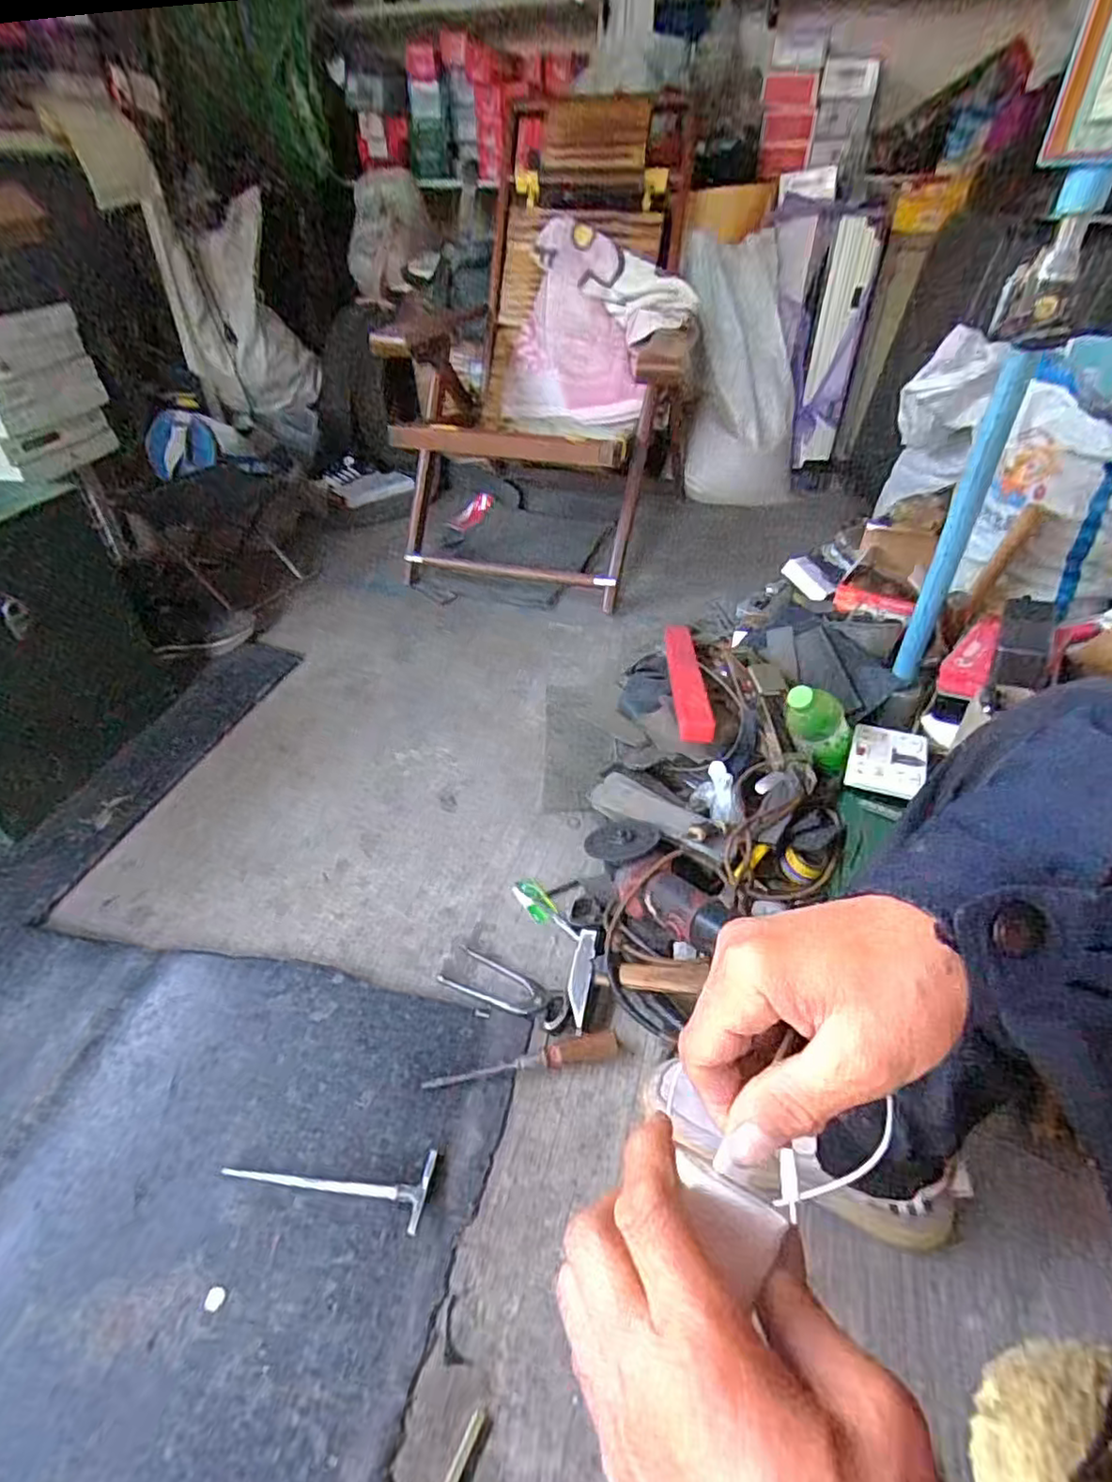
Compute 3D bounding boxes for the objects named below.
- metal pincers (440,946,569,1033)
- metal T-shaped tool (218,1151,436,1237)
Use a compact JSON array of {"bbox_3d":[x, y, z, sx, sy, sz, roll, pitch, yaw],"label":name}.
[{"bbox_3d":[-0.056,0.279,0.739,0.153,0.018,0.055,22,42,19],"label":"metal pincers"},{"bbox_3d":[-0.205,0.387,0.596,0.183,0.010,0.059,10,39,6],"label":"metal T-shaped tool"}]

